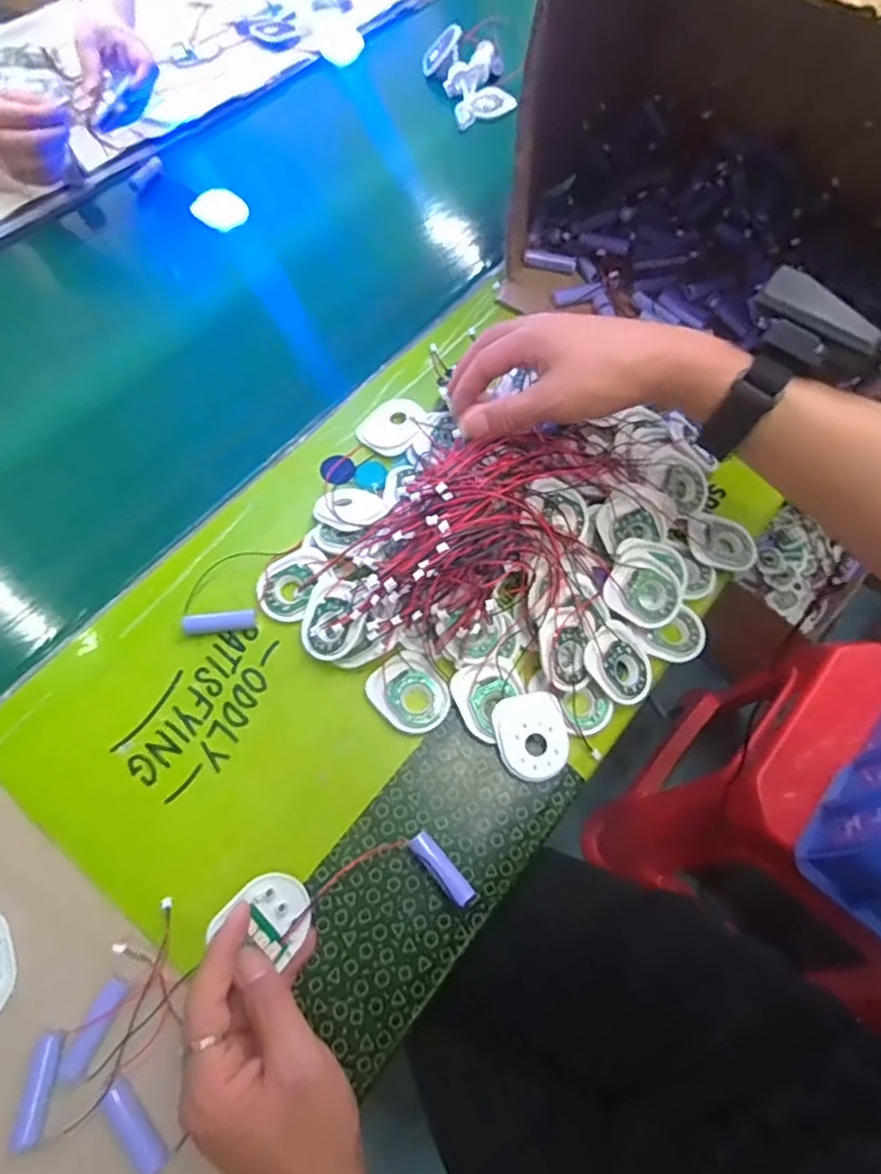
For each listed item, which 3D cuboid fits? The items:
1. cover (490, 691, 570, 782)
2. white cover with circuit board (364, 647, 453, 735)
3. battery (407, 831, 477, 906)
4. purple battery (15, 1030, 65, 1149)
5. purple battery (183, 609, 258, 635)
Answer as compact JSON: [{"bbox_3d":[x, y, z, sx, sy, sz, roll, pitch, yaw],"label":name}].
[{"bbox_3d":[0.063,0.103,0.450,0.049,0.016,0.055,-14,66,-8],"label":"cover"},{"bbox_3d":[-0.021,0.074,0.462,0.049,0.009,0.057,-35,70,-17],"label":"white cover with circuit board"},{"bbox_3d":[0.001,0.177,0.413,0.014,0.012,0.050,-40,71,-18],"label":"battery"},{"bbox_3d":[-0.217,0.271,0.356,0.015,0.014,0.050,2,64,0],"label":"purple battery"},{"bbox_3d":[-0.160,0.025,0.478,0.050,0.015,0.014,-9,65,-5],"label":"purple battery"}]

